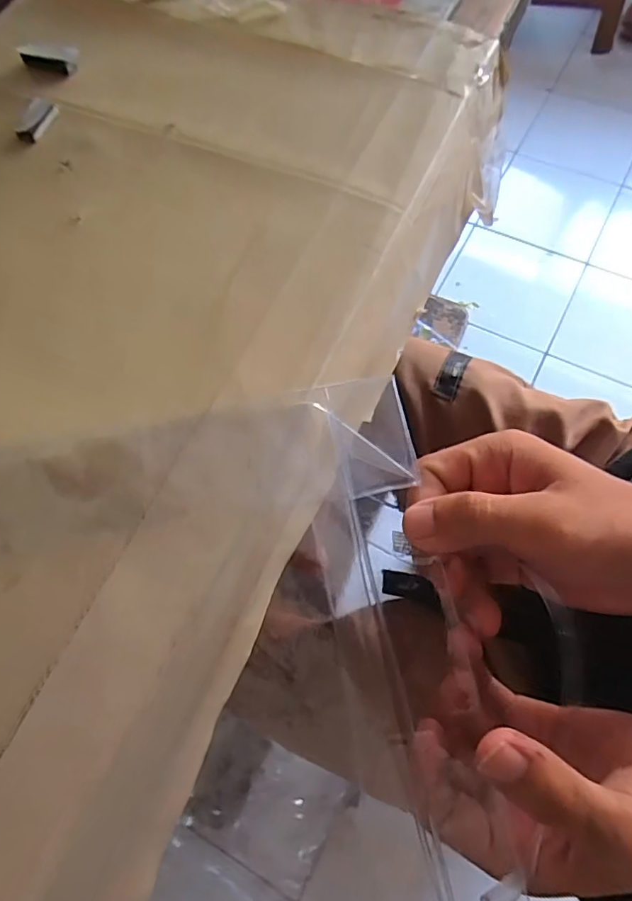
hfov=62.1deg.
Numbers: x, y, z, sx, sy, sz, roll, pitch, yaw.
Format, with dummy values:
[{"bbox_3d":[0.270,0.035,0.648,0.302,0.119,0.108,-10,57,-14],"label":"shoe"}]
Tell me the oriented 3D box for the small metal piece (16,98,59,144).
[{"bbox_3d":[-0.167,-0.199,0.315,0.017,0.004,0.034,14,69,8],"label":"small metal piece"}]

